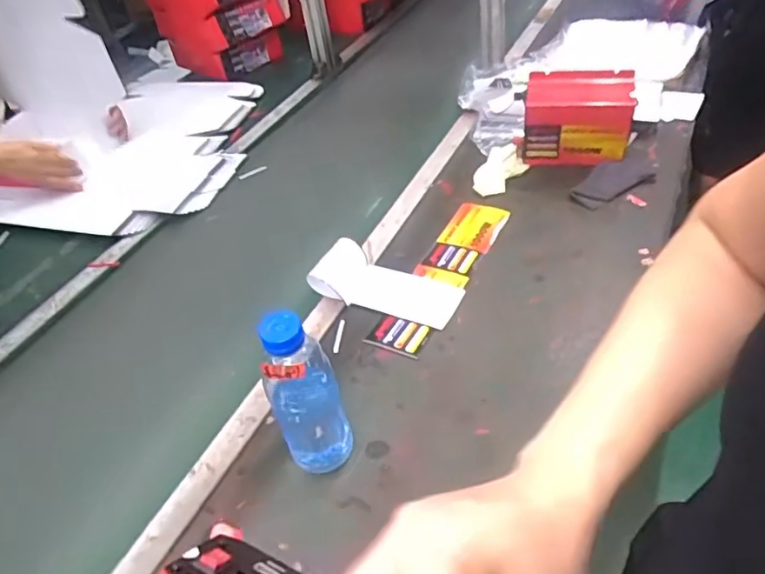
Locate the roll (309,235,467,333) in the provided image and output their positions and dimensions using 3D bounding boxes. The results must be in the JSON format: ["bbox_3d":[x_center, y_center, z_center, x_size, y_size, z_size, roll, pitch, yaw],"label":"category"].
[{"bbox_3d":[0.008,-0.008,0.853,0.208,0.052,0.099,13,47,21],"label":"roll"}]

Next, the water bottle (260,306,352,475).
[{"bbox_3d":[-0.081,0.117,0.618,0.073,0.206,0.061,-18,44,-11],"label":"water bottle"}]

